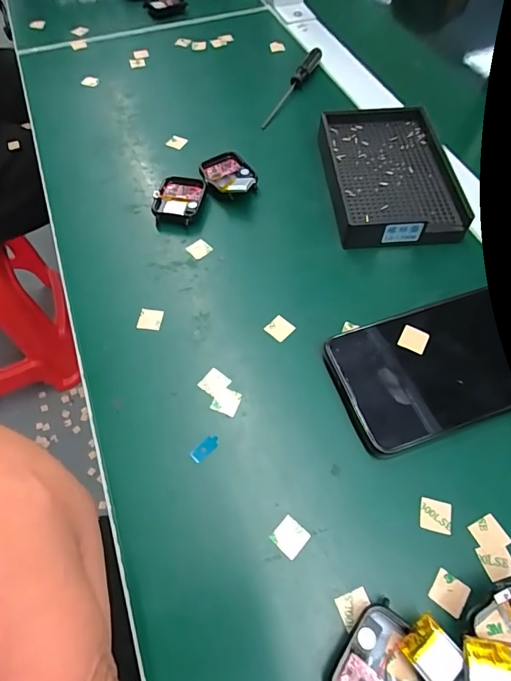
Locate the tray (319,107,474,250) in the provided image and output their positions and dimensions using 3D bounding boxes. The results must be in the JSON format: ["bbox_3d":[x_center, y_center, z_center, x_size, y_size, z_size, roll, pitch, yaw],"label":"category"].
[{"bbox_3d":[0.107,-0.135,0.335,0.094,0.021,0.137,-3,60,1],"label":"tray"}]

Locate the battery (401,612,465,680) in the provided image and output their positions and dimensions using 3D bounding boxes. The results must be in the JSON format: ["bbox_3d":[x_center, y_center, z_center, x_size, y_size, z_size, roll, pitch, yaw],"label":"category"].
[{"bbox_3d":[0.075,0.131,0.175,0.019,0.004,0.021,-45,60,-9],"label":"battery"}]

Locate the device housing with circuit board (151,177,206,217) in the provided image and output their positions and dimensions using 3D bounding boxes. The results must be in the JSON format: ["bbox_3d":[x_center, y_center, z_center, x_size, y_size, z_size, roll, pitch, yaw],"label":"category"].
[{"bbox_3d":[-0.061,-0.112,0.331,0.036,0.011,0.042,10,61,8],"label":"device housing with circuit board"}]

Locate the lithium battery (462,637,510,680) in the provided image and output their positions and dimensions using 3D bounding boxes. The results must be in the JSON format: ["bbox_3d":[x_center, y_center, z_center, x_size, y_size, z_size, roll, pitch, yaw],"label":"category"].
[{"bbox_3d":[0.093,0.132,0.165,0.020,0.004,0.022,12,57,1],"label":"lithium battery"}]

